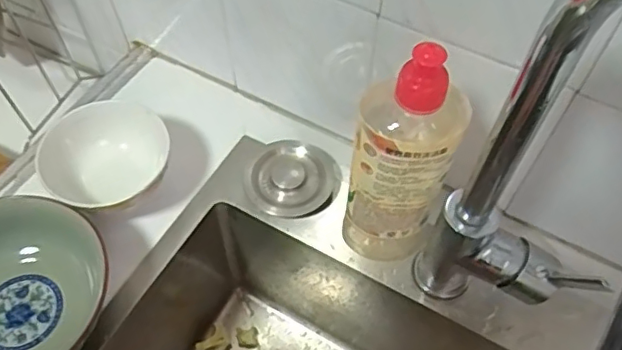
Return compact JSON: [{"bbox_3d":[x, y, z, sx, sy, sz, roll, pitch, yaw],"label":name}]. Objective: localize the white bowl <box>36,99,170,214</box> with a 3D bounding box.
[{"bbox_3d":[-0.183,-0.005,0.516,0.102,0.059,0.104,0,56,-1],"label":"white bowl"}]

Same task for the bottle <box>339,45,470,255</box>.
[{"bbox_3d":[0.065,-0.012,0.410,0.065,0.198,0.059,14,57,8],"label":"bottle"}]

